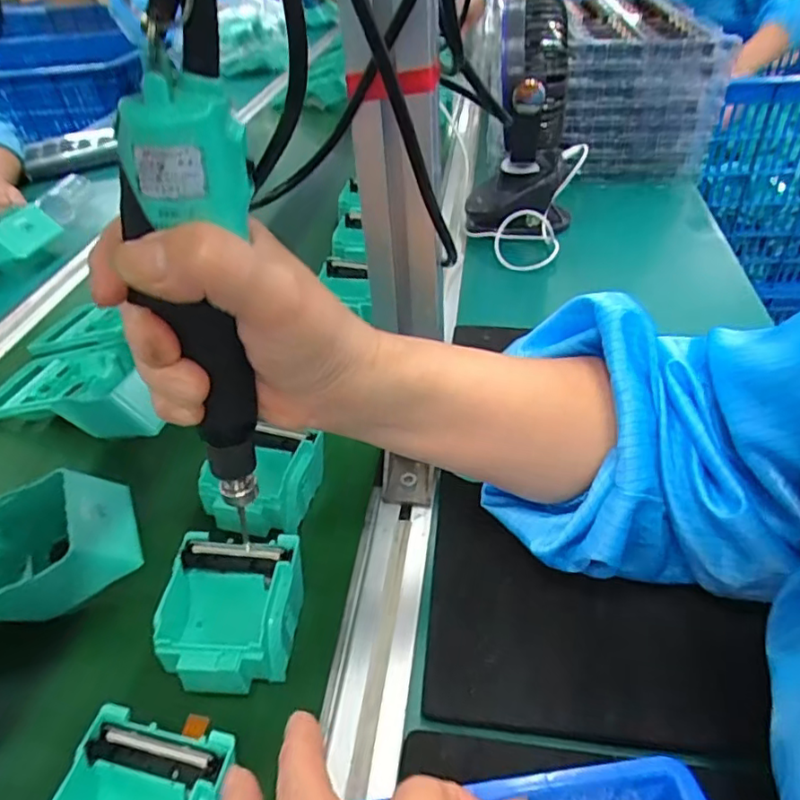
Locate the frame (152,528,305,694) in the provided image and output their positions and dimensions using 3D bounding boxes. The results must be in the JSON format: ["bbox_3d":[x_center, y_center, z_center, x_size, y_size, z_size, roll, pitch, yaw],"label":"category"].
[{"bbox_3d":[-0.097,0.124,0.353,0.079,0.049,0.094,5,44,4],"label":"frame"}]

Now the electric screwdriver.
[{"bbox_3d":[-0.072,-0.021,0.238,0.041,0.191,0.030,-18,42,-24],"label":"electric screwdriver"}]

